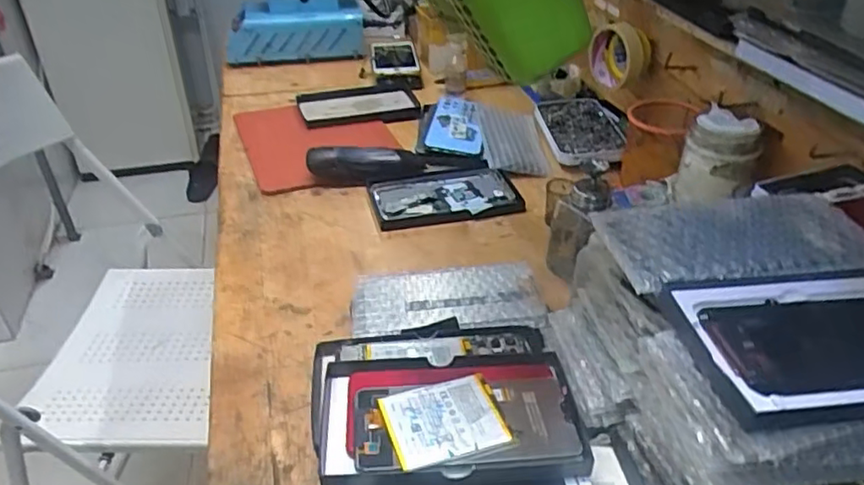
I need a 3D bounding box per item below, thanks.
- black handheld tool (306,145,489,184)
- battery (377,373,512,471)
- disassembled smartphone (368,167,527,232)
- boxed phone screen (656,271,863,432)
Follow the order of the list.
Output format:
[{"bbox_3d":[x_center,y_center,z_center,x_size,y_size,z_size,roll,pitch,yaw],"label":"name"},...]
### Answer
[{"bbox_3d":[-0.044,-0.105,0.805,0.224,0.042,0.044,-4,36,-5],"label":"black handheld tool"},{"bbox_3d":[0.008,0.123,0.438,0.078,0.004,0.062,-12,43,-17],"label":"battery"},{"bbox_3d":[0.017,-0.055,0.765,0.175,0.010,0.104,-7,44,-9],"label":"disassembled smartphone"},{"bbox_3d":[0.230,0.055,0.360,0.169,0.016,0.098,-5,36,-7],"label":"boxed phone screen"}]

